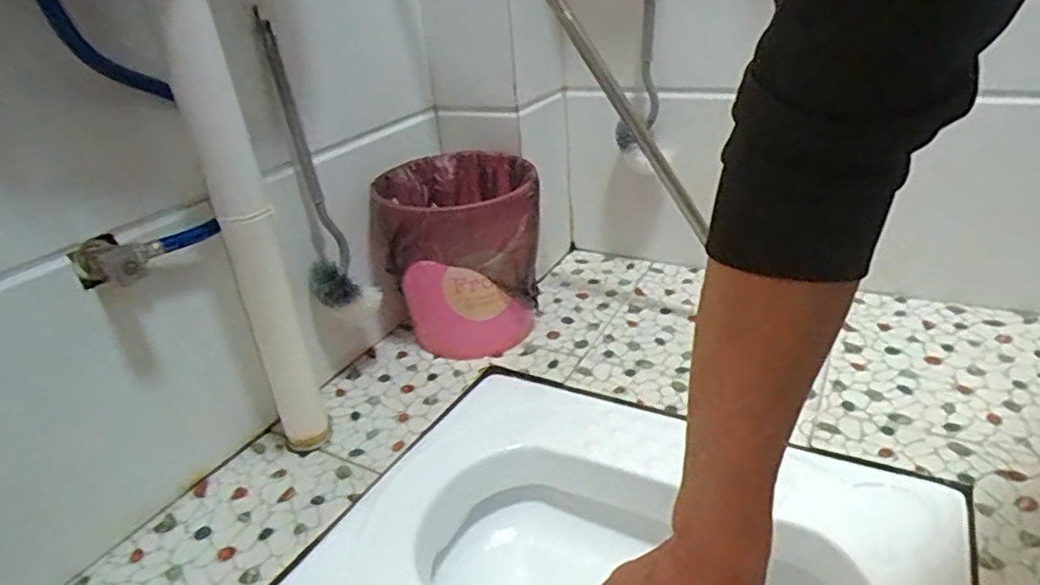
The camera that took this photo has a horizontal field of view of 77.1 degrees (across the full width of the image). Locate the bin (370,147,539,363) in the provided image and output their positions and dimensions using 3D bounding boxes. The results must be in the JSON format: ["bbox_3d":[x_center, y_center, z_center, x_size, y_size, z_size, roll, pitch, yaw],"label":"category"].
[{"bbox_3d":[-0.086,-0.053,0.953,0.207,0.244,0.207,-10,28,-10],"label":"bin"}]

